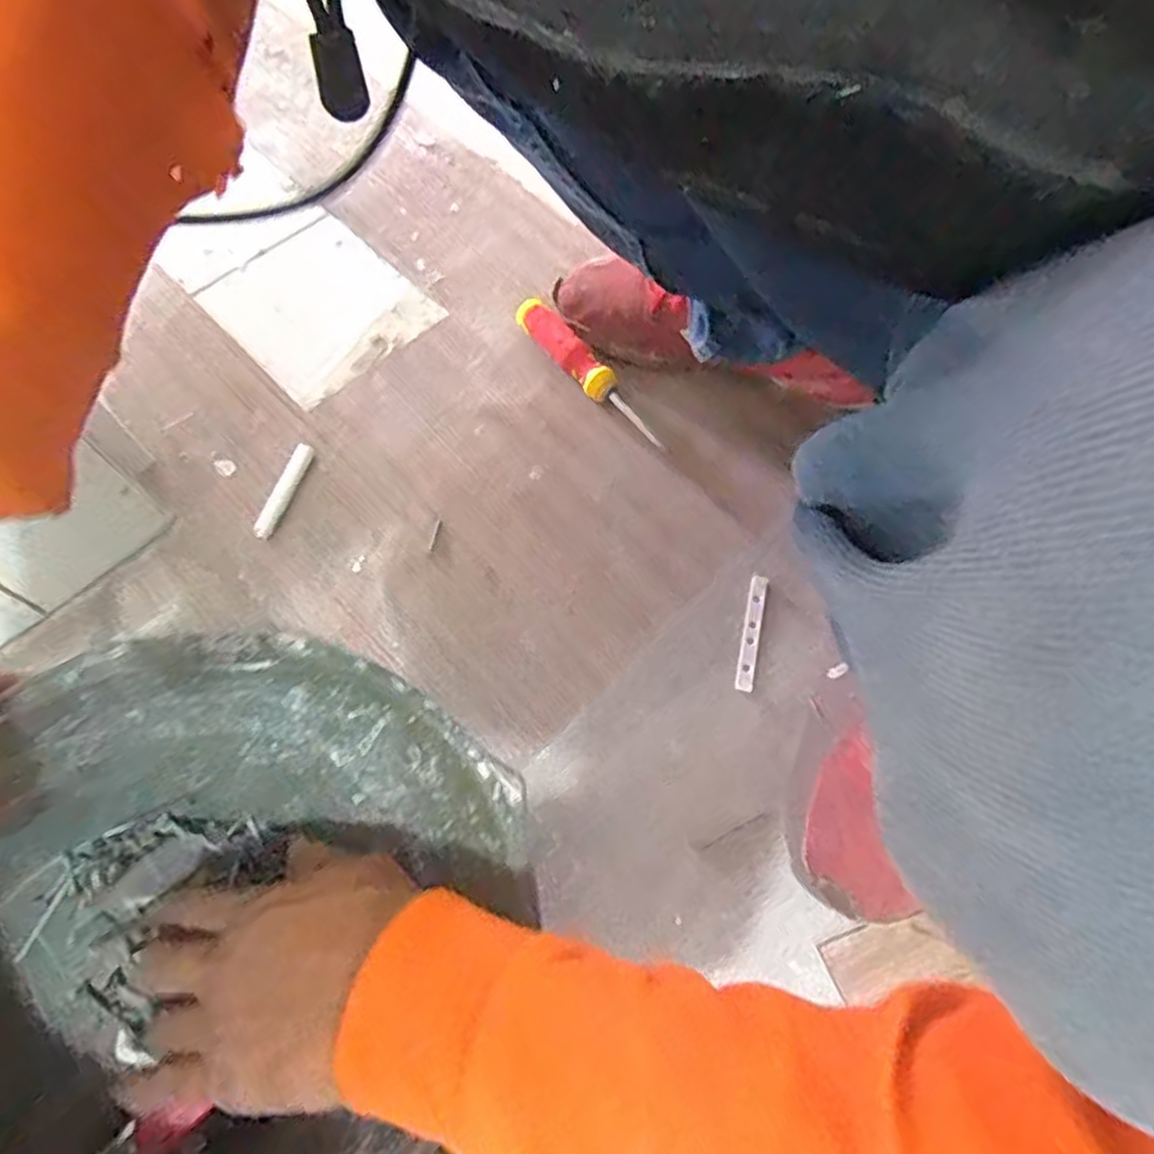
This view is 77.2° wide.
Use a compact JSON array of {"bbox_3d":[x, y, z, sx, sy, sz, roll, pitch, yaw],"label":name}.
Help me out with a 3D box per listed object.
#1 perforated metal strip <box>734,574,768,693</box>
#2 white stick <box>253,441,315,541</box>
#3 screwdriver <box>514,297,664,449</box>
[{"bbox_3d":[0.121,0.038,0.501,0.012,0.004,0.086,12,65,6],"label":"perforated metal strip"},{"bbox_3d":[-0.219,-0.065,0.542,0.015,0.011,0.082,16,66,7],"label":"white stick"},{"bbox_3d":[0.009,-0.165,0.579,0.028,0.023,0.164,-39,70,-16],"label":"screwdriver"}]

